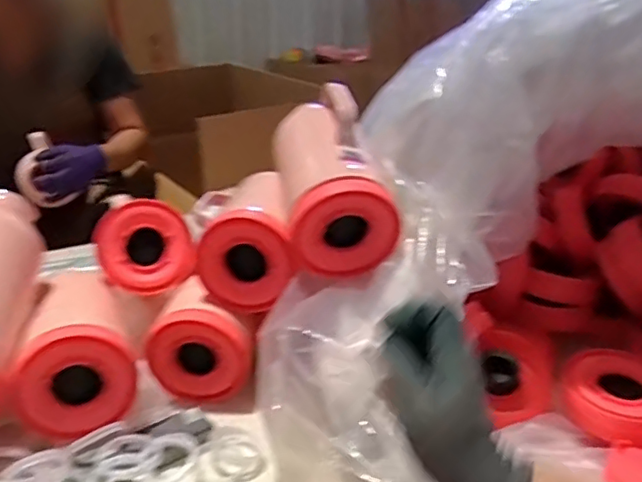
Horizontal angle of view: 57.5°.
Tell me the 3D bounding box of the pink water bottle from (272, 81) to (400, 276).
[{"bbox_3d":[0.016,-0.075,0.741,0.125,0.179,0.187,-2,24,-8],"label":"pink water bottle"}]

